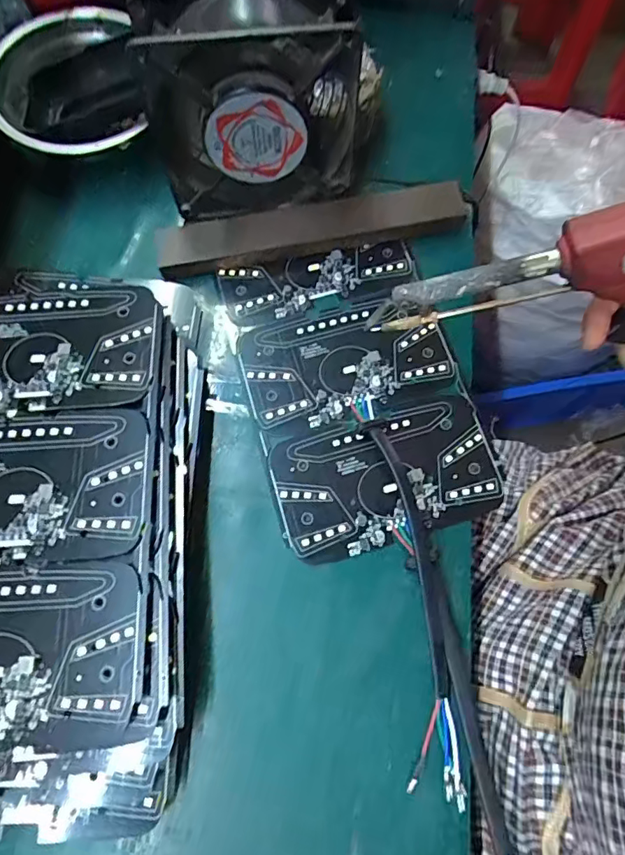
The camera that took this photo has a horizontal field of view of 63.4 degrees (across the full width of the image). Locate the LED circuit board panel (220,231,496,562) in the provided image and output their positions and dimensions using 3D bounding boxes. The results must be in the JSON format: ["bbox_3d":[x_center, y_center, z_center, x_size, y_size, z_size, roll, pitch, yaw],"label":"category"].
[{"bbox_3d":[0.027,-0.028,0.320,0.127,0.008,0.196,-15,72,-5],"label":"LED circuit board panel"}]

